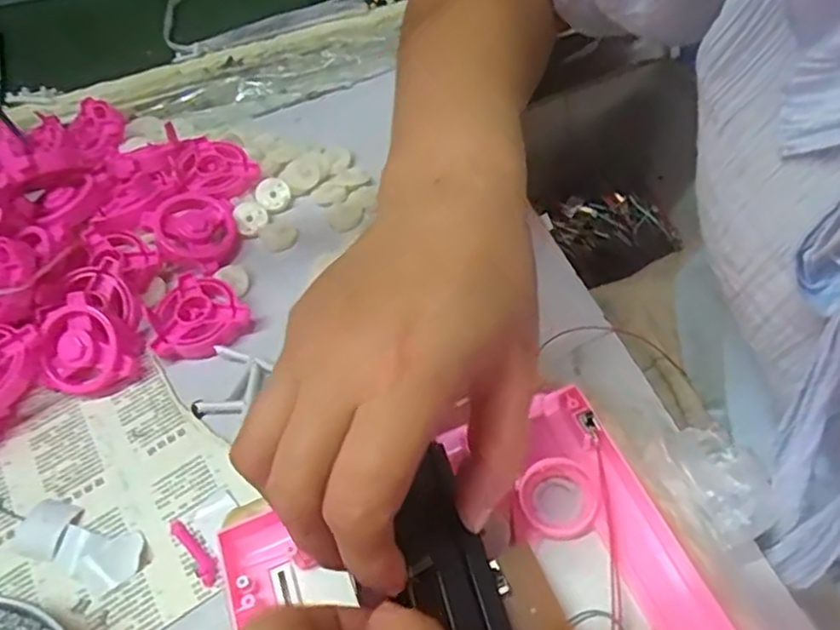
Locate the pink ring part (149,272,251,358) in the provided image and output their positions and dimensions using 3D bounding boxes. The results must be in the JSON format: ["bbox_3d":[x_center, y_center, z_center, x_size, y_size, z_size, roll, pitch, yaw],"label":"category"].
[{"bbox_3d":[-0.131,0.000,0.380,0.051,0.014,0.055,-4,53,5],"label":"pink ring part"}]

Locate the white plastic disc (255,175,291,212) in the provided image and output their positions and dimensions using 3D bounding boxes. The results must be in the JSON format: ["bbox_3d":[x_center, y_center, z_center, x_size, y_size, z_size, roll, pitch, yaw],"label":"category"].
[{"bbox_3d":[-0.097,-0.080,0.440,0.023,0.004,0.023,2,80,-13],"label":"white plastic disc"}]

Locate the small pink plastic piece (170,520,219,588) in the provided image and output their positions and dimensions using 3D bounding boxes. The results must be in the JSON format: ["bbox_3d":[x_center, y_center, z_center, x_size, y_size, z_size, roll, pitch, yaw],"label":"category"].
[{"bbox_3d":[-0.103,0.107,0.305,0.009,0.004,0.037,-37,57,-20],"label":"small pink plastic piece"}]

